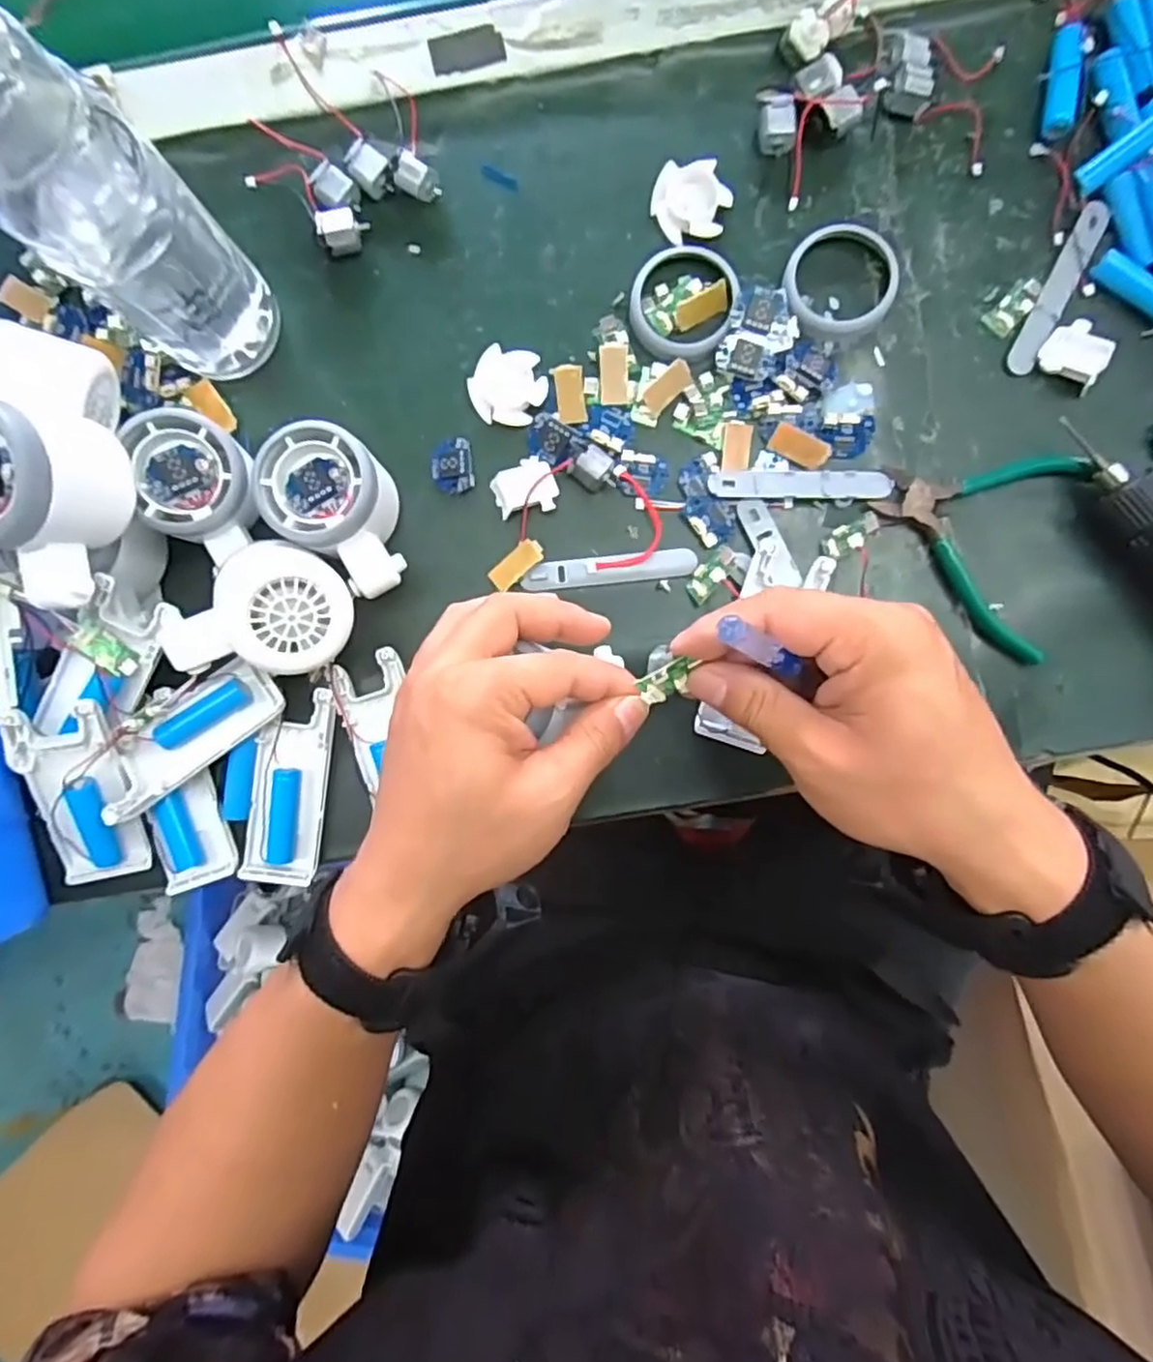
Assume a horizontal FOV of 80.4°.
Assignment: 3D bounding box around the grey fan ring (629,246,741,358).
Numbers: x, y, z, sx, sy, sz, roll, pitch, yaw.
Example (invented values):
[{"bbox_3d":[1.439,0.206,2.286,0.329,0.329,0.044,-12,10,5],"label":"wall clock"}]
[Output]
[{"bbox_3d":[0.058,-0.203,0.366,0.056,0.008,0.057,0,90,2],"label":"grey fan ring"}]

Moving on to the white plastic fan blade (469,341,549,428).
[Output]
[{"bbox_3d":[-0.037,-0.160,0.372,0.039,0.011,0.041,30,91,2],"label":"white plastic fan blade"}]

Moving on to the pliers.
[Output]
[{"bbox_3d":[0.206,-0.075,0.360,0.099,0.013,0.105,17,91,2],"label":"pliers"}]

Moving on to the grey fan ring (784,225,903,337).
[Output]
[{"bbox_3d":[0.141,-0.214,0.364,0.058,0.011,0.057,0,90,2],"label":"grey fan ring"}]

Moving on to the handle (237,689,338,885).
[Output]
[{"bbox_3d":[-0.156,0.057,0.369,0.038,0.015,0.104,9,91,2],"label":"handle"}]

